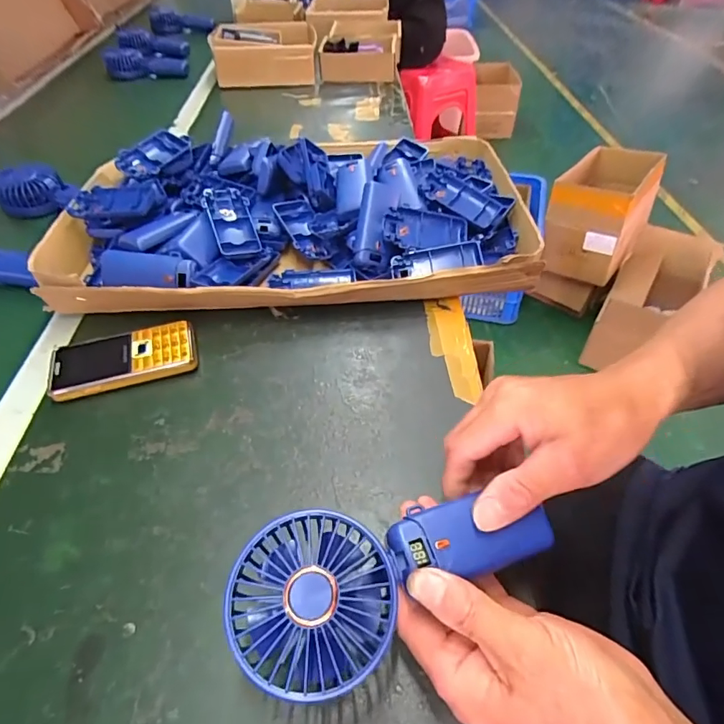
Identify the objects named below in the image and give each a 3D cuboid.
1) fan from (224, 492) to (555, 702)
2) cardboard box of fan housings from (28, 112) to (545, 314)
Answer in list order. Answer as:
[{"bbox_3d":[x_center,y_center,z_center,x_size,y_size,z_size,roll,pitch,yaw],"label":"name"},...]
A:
[{"bbox_3d":[0.019,0.114,0.254,0.174,0.028,0.080,-13,48,-12],"label":"fan"},{"bbox_3d":[-0.081,-0.187,0.561,0.509,0.078,0.321,-3,48,0],"label":"cardboard box of fan housings"}]

